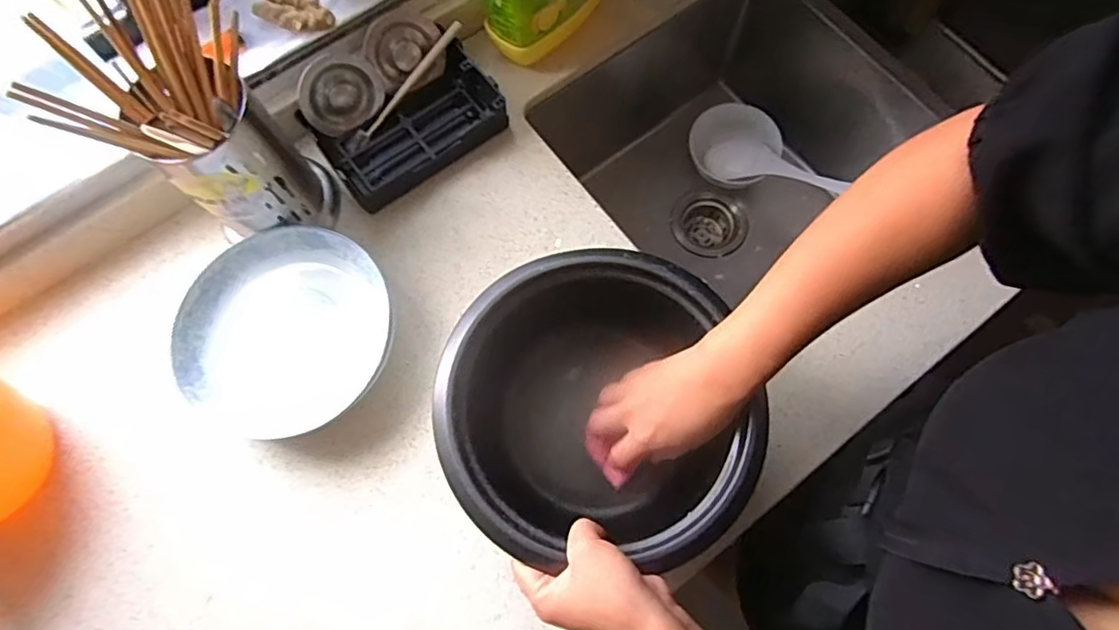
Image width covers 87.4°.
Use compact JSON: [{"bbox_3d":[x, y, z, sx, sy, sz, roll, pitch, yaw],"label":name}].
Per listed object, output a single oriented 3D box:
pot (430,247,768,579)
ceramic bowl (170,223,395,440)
[{"bbox_3d":[0.031,0.078,0.496,0.232,0.133,0.225,0,74,0],"label":"pot"},{"bbox_3d":[-0.246,0.014,0.539,0.187,0.053,0.187,0,74,0],"label":"ceramic bowl"}]

